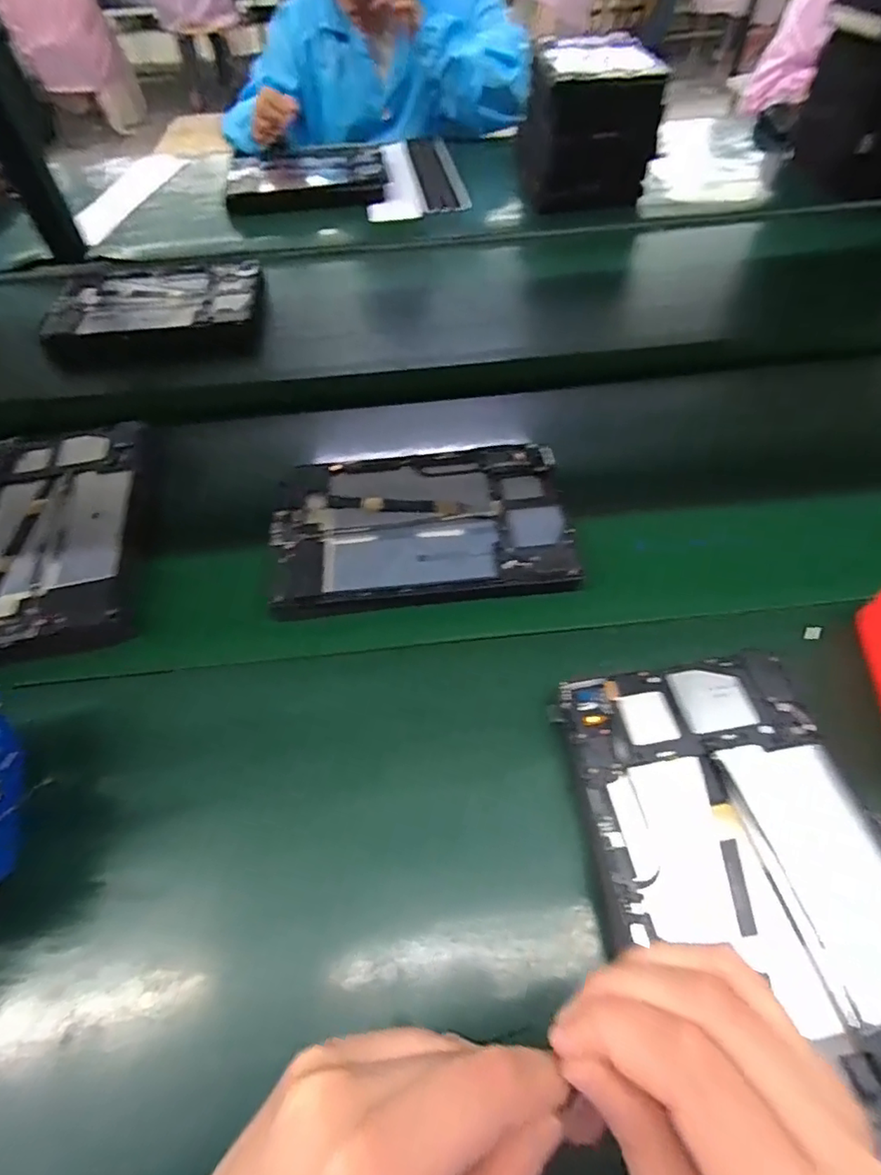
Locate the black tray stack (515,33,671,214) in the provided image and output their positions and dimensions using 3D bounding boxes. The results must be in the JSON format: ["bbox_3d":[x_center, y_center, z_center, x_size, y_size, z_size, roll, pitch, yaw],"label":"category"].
[{"bbox_3d":[0.210,-0.682,0.833,0.162,0.144,0.217,-3,55,2],"label":"black tray stack"}]

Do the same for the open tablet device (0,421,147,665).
[{"bbox_3d":[-0.343,-0.046,0.488,0.163,0.039,0.270,-11,55,-4],"label":"open tablet device"}]

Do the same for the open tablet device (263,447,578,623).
[{"bbox_3d":[-0.017,-0.055,0.470,0.235,0.019,0.154,-7,55,-1],"label":"open tablet device"}]

